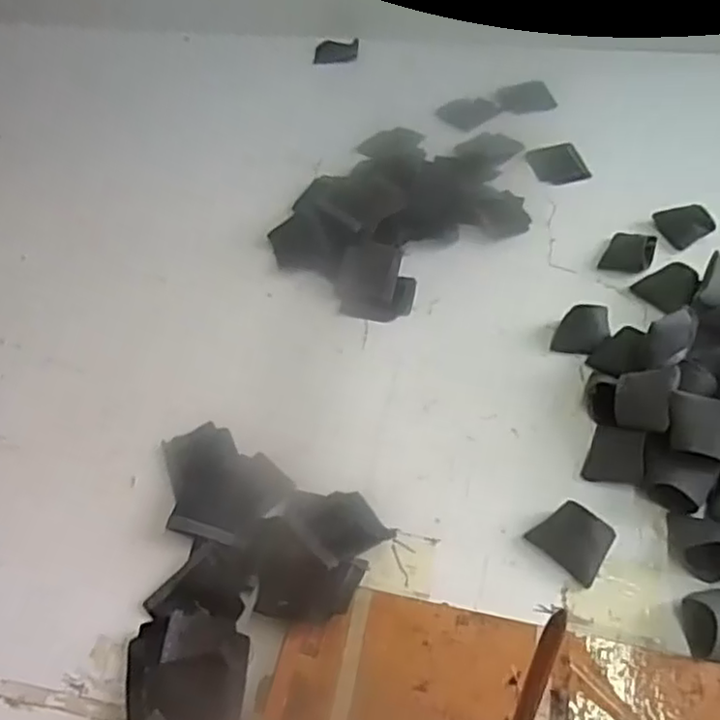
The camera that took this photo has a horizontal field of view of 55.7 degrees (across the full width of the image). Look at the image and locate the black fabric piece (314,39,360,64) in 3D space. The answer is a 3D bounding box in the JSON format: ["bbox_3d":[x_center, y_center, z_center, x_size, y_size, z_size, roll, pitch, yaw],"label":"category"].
[{"bbox_3d":[-0.028,-0.370,0.817,0.052,0.004,0.049,1,51,6],"label":"black fabric piece"}]

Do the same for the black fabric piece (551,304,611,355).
[{"bbox_3d":[0.164,-0.023,0.503,0.037,0.007,0.037,8,90,19],"label":"black fabric piece"}]

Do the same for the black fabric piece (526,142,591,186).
[{"bbox_3d":[0.187,-0.185,0.645,0.050,0.005,0.055,-11,50,-4],"label":"black fabric piece"}]

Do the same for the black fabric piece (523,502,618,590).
[{"bbox_3d":[0.127,0.106,0.404,0.033,0.025,0.042,-39,58,-24],"label":"black fabric piece"}]

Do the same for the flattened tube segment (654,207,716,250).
[{"bbox_3d":[0.270,-0.115,0.571,0.032,0.020,0.043,-16,51,-8],"label":"flattened tube segment"}]

